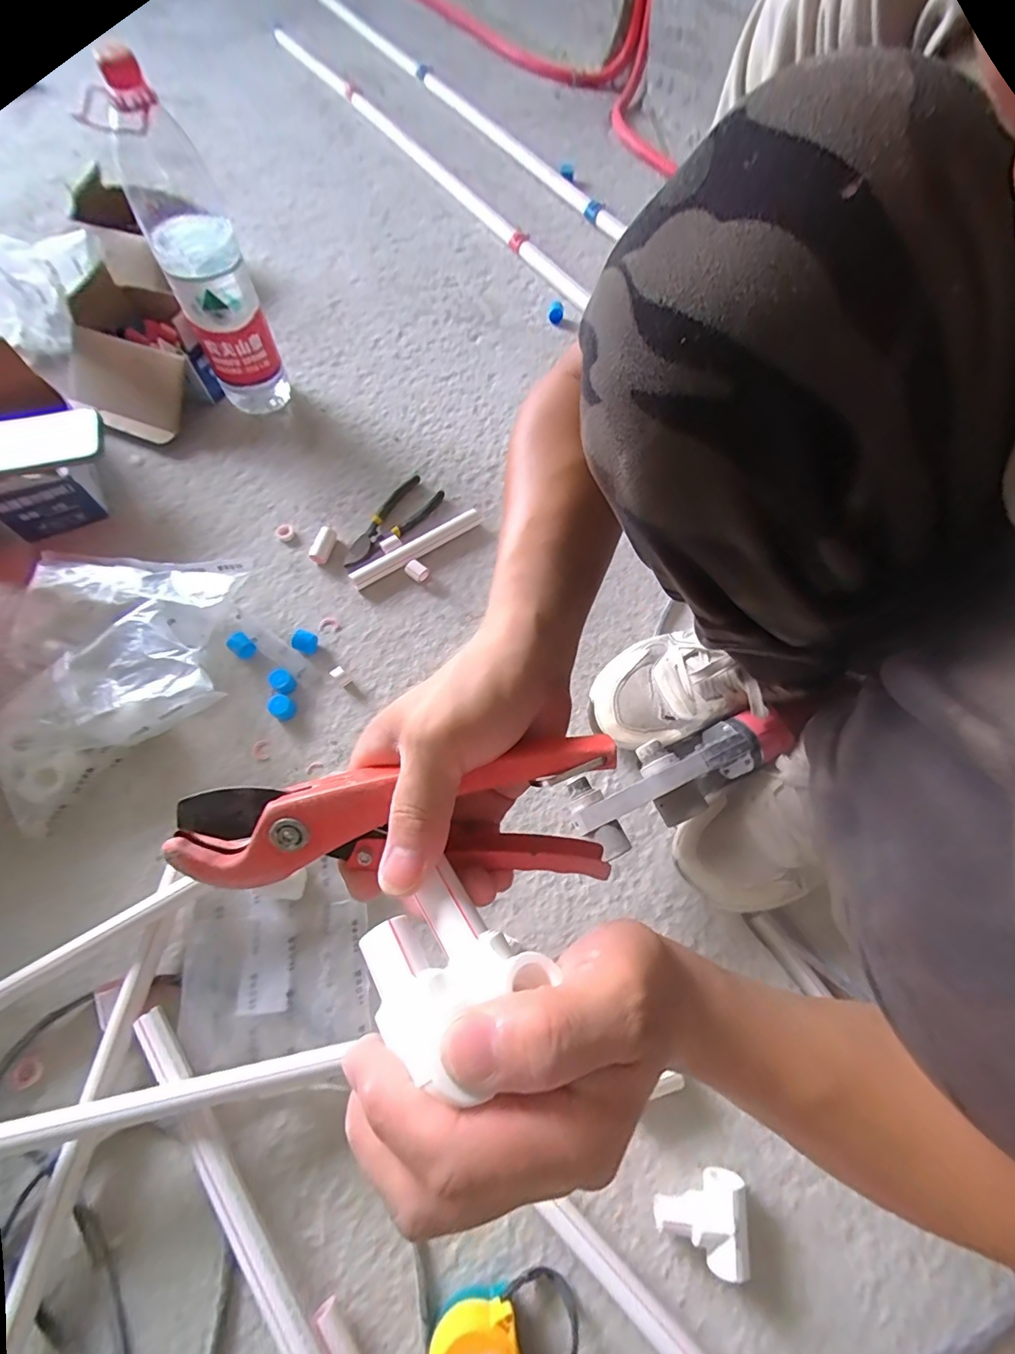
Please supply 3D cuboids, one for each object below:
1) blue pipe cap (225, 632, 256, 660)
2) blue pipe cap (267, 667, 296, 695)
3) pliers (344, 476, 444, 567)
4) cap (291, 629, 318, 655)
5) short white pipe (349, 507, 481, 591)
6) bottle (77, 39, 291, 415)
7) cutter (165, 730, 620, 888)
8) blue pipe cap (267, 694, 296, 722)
[{"bbox_3d":[-0.296,-0.035,0.559,0.028,0.020,0.022,42,72,14],"label":"blue pipe cap"},{"bbox_3d":[-0.244,0.005,0.545,0.021,0.024,0.023,1,68,-2],"label":"blue pipe cap"},{"bbox_3d":[-0.144,-0.193,0.626,0.057,0.013,0.160,31,70,10],"label":"pliers"},{"bbox_3d":[-0.227,-0.039,0.561,0.025,0.020,0.022,25,69,8],"label":"cap"},{"bbox_3d":[-0.111,-0.158,0.616,0.177,0.024,0.020,-33,73,-14],"label":"short white pipe"},{"bbox_3d":[-0.348,-0.464,0.583,0.088,0.302,0.101,-22,70,-11],"label":"bottle"},{"bbox_3d":[-0.054,0.067,0.240,0.202,0.022,0.073,-5,109,-2],"label":"cutter"},{"bbox_3d":[-0.239,0.032,0.531,0.025,0.022,0.023,1,68,-2],"label":"blue pipe cap"}]

